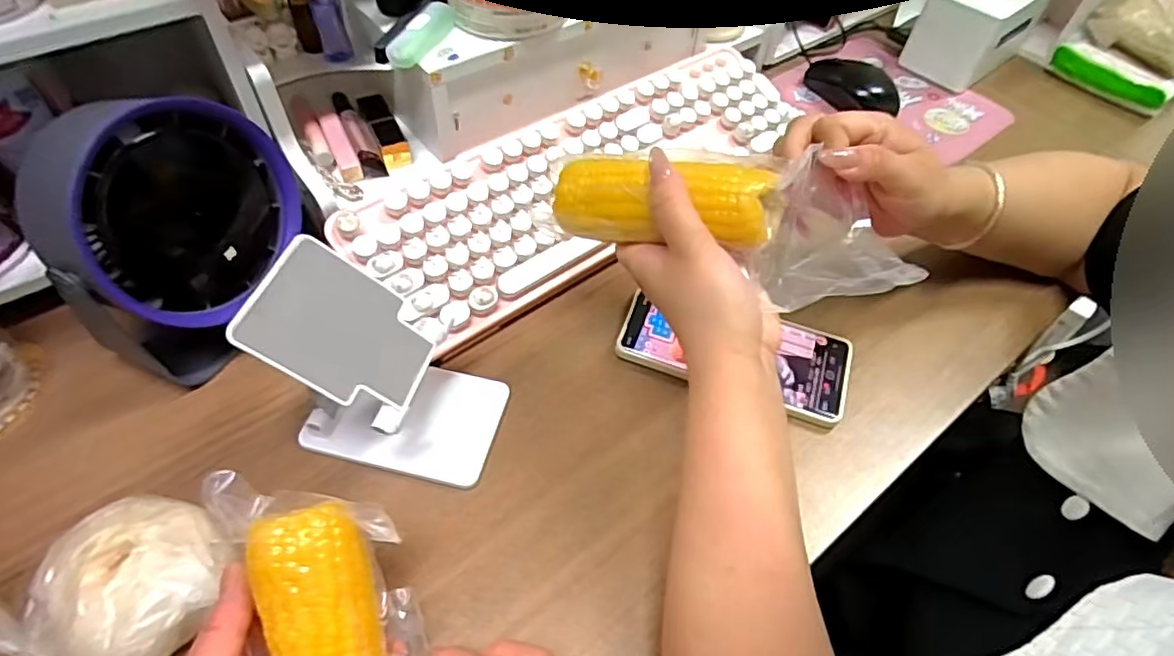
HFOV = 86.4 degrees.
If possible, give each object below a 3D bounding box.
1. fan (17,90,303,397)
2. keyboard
[{"bbox_3d":[-0.280,-0.073,0.417,0.105,0.156,0.162,24,55,14],"label":"fan"},{"bbox_3d":[0.011,-0.129,0.535,0.436,0.066,0.135,-32,60,-25],"label":"keyboard"}]

